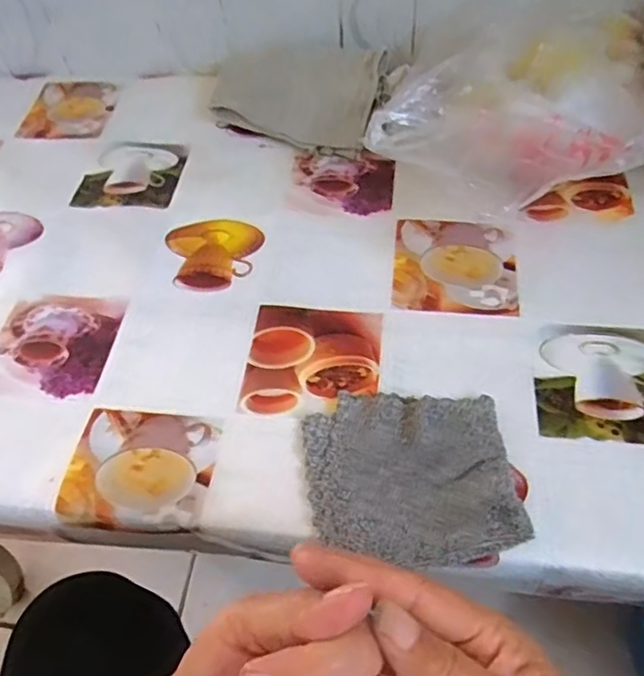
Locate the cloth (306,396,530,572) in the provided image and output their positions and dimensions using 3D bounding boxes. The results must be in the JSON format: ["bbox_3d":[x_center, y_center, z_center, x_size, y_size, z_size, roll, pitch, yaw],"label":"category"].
[{"bbox_3d":[0.055,0.084,0.384,0.125,0.024,0.114,-7,54,-1],"label":"cloth"}]

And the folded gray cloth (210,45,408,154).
[{"bbox_3d":[-0.016,-0.250,0.610,0.175,0.032,0.116,21,83,17],"label":"folded gray cloth"}]

